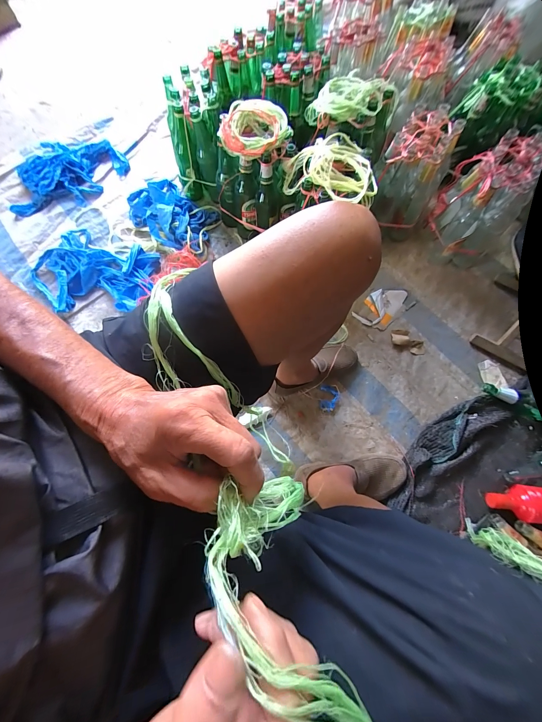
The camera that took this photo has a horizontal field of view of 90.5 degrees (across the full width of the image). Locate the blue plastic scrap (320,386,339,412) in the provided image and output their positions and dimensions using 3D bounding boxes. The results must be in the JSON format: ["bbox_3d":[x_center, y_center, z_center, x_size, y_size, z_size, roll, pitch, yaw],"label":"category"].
[{"bbox_3d":[0.162,0.104,0.743,0.050,0.014,0.069,4,71,1],"label":"blue plastic scrap"}]

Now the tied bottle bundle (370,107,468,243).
[{"bbox_3d":[0.430,-0.544,0.823,0.164,0.252,0.242,35,74,11],"label":"tied bottle bundle"}]

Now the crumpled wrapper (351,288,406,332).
[{"bbox_3d":[0.348,-0.172,0.839,0.182,0.018,0.100,-43,76,-13],"label":"crumpled wrapper"}]

